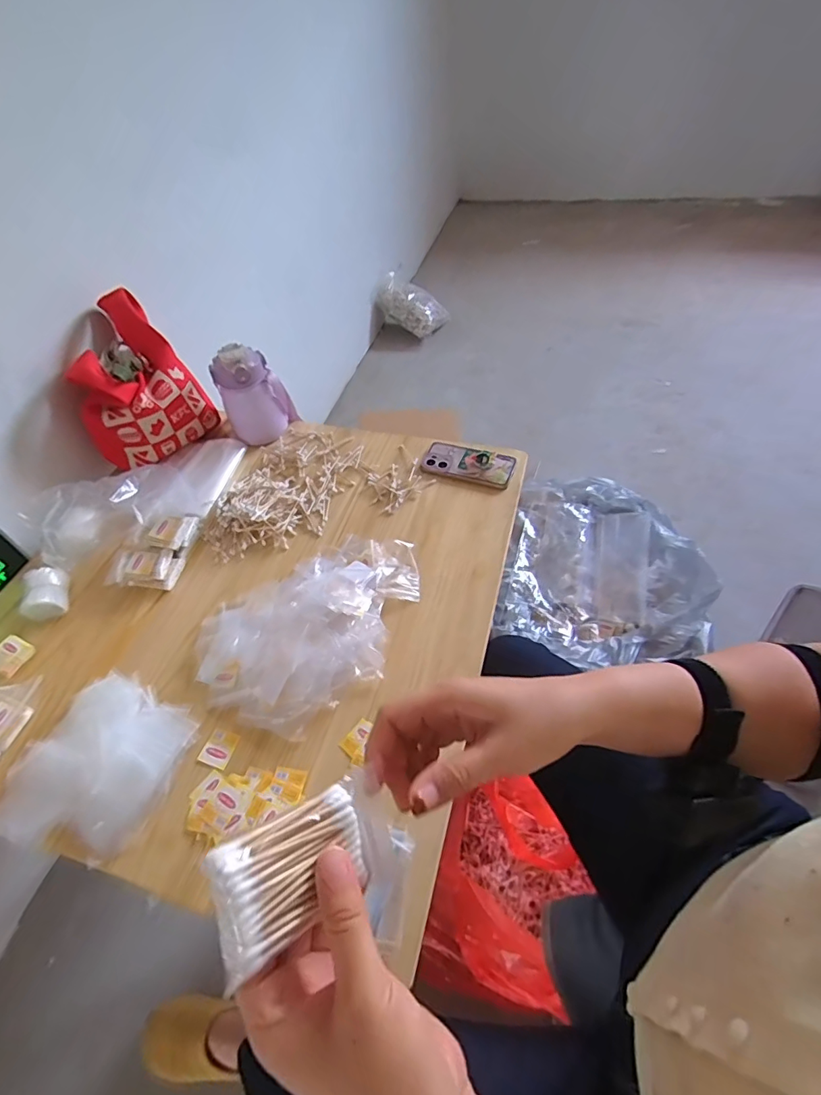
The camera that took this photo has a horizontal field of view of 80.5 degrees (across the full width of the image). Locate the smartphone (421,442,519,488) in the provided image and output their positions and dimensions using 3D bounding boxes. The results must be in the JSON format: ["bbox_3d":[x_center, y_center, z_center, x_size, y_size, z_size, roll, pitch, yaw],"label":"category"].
[{"bbox_3d":[0.100,-0.148,0.852,0.156,0.015,0.072,15,65,19],"label":"smartphone"}]

